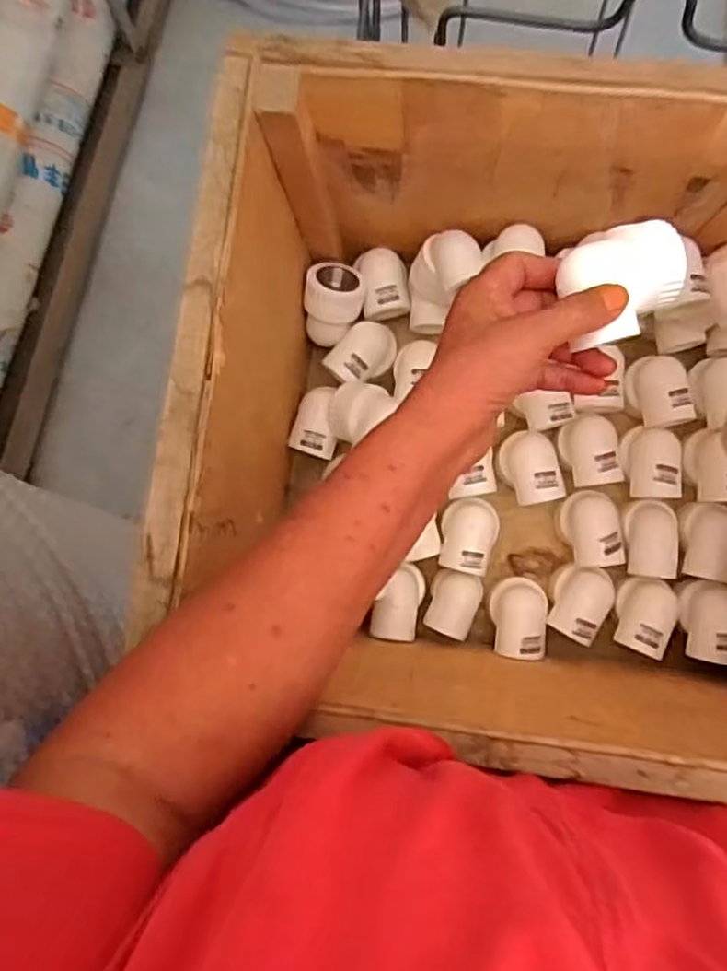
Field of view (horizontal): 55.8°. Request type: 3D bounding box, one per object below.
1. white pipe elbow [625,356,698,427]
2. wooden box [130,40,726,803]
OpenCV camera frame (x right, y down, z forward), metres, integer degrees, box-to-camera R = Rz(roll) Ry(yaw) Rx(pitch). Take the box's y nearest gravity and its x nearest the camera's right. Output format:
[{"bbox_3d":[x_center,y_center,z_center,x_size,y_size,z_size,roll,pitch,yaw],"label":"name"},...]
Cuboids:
[{"bbox_3d":[0.219,-0.070,0.509,0.038,0.032,0.055,-5,78,0],"label":"white pipe elbow"},{"bbox_3d":[0.109,-0.016,0.420,0.400,0.277,0.327,10,78,3],"label":"wooden box"}]

